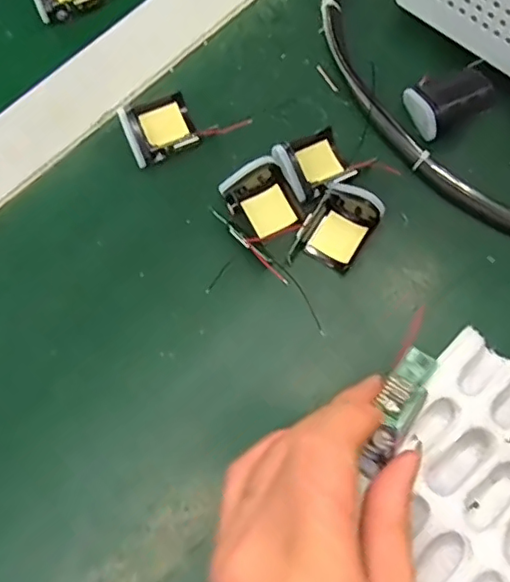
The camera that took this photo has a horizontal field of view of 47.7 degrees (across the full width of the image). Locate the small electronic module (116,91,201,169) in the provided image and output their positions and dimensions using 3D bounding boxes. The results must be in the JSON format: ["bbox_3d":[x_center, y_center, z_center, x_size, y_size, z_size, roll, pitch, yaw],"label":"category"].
[{"bbox_3d":[-0.057,-0.100,0.341,0.040,0.021,0.040,-23,74,-6],"label":"small electronic module"}]

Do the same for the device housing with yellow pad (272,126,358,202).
[{"bbox_3d":[0.035,-0.076,0.335,0.042,0.022,0.038,-28,75,-7],"label":"device housing with yellow pad"}]

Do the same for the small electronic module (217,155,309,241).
[{"bbox_3d":[0.005,-0.051,0.329,0.036,0.014,0.041,-30,75,-8],"label":"small electronic module"}]

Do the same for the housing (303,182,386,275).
[{"bbox_3d":[0.050,-0.036,0.323,0.031,0.022,0.041,27,75,8],"label":"housing"}]

